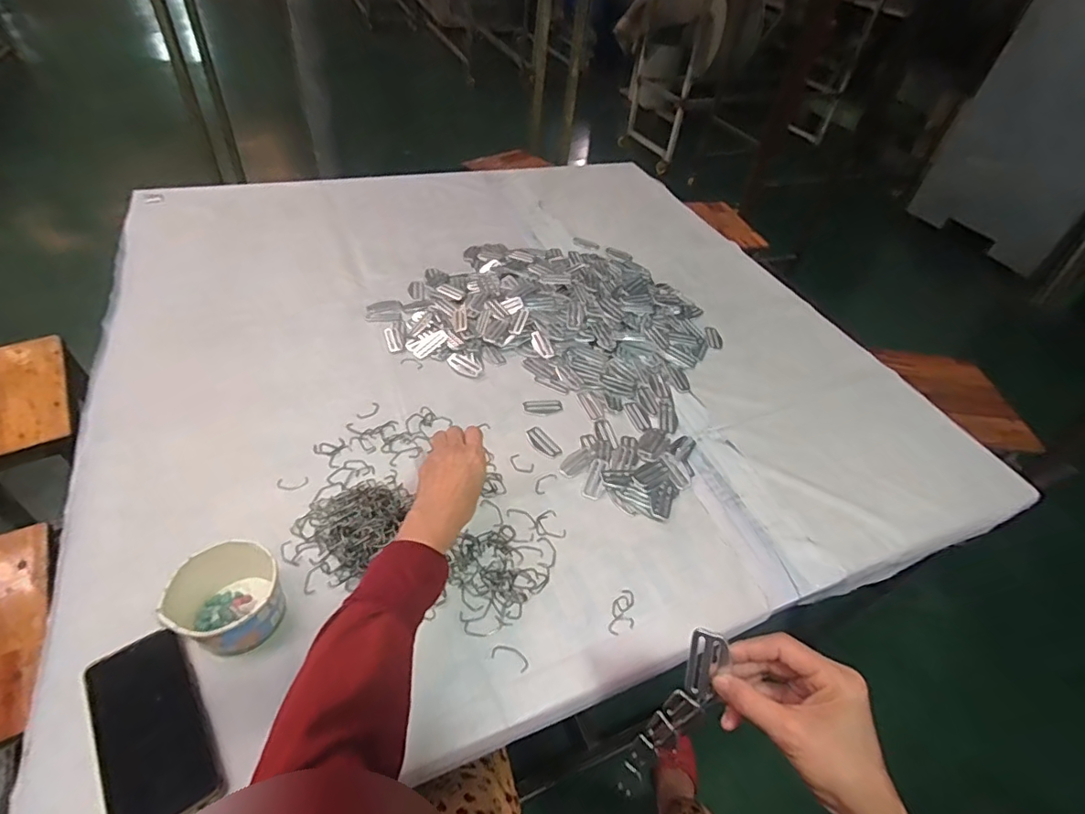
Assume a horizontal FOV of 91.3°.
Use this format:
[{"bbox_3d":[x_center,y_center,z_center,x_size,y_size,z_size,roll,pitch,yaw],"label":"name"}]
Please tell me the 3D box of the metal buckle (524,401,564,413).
[{"bbox_3d":[0.001,-0.001,0.809,0.058,0.005,0.024,-1,46,-10],"label":"metal buckle"}]

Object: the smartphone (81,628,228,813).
[{"bbox_3d":[-0.342,0.283,0.465,0.077,0.017,0.168,-25,54,-30],"label":"smartphone"}]

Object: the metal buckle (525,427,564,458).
[{"bbox_3d":[0.001,0.050,0.755,0.029,0.004,0.060,-27,55,-31],"label":"metal buckle"}]

